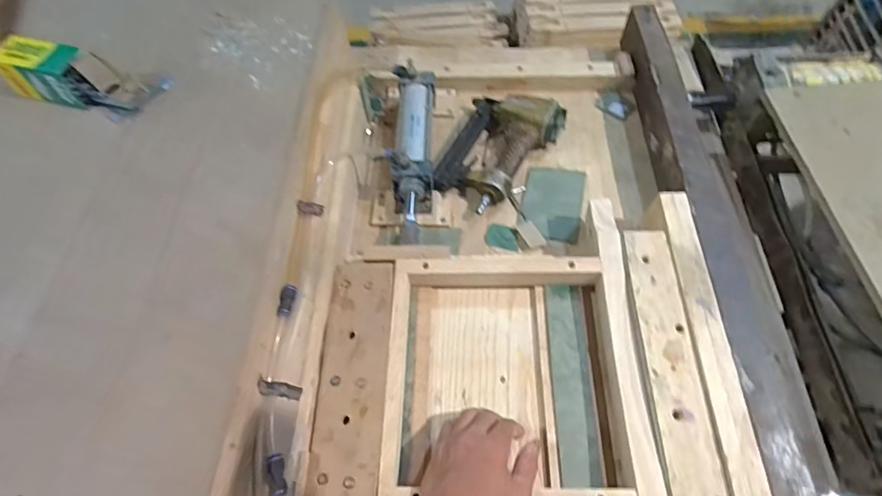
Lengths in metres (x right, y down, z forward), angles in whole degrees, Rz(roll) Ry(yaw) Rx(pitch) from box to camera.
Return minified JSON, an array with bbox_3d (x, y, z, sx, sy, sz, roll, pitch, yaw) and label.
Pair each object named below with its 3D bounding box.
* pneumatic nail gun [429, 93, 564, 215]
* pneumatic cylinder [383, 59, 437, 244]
[{"bbox_3d":[0.096,-0.161,0.744,0.156,0.061,0.223,21,65,12],"label":"pneumatic nail gun"},{"bbox_3d":[-0.044,-0.146,0.716,0.067,0.081,0.311,0,62,2],"label":"pneumatic cylinder"}]

